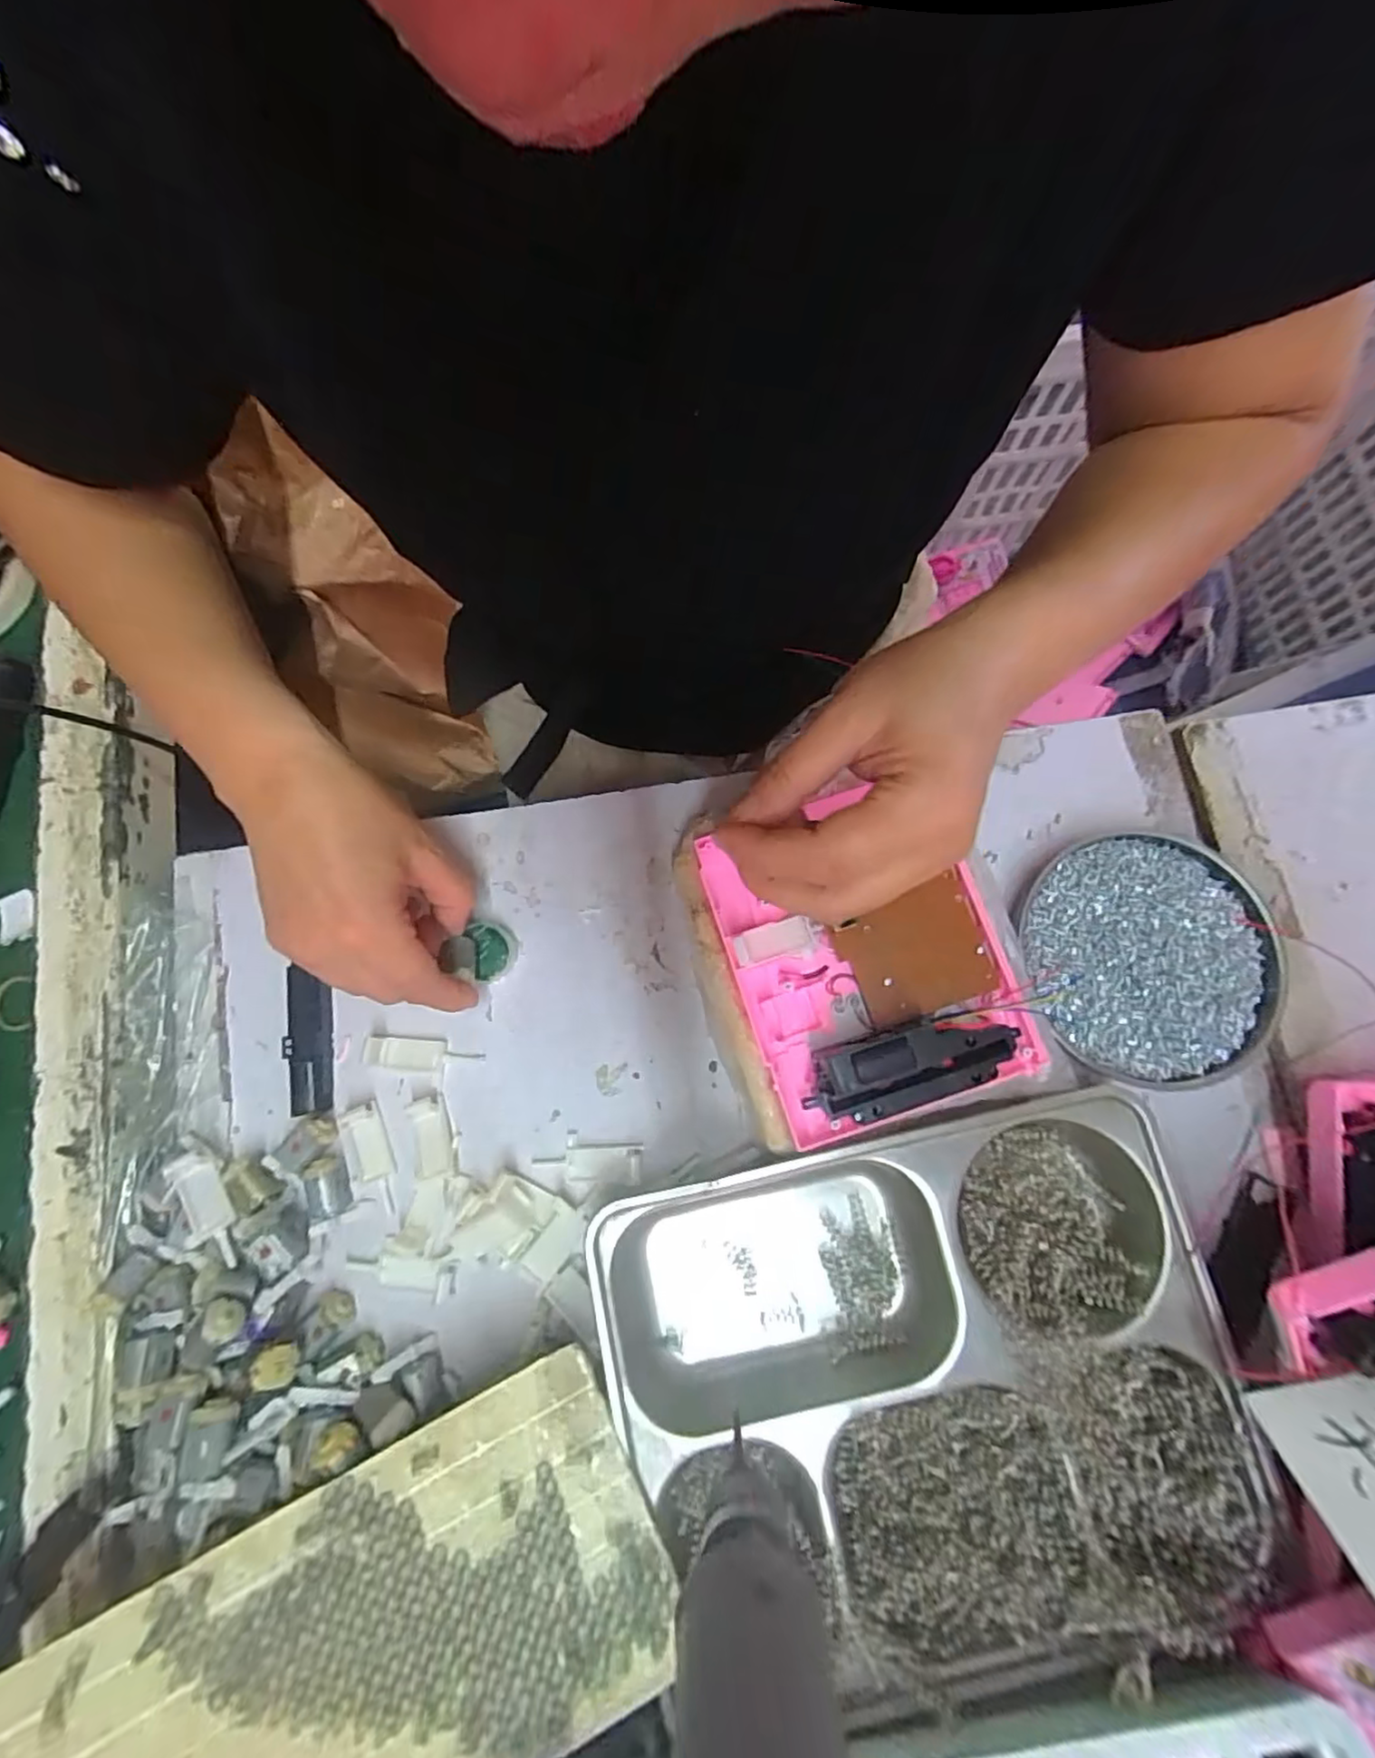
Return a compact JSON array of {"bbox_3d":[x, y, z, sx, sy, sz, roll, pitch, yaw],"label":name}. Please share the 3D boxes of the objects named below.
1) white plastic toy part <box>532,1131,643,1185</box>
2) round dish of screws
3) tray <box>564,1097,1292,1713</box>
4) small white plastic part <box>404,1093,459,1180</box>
[{"bbox_3d":[-0.053,0.149,0.343,0.056,0.013,0.023,2,79,1],"label":"white plastic toy part"},{"bbox_3d":[0.246,0.042,0.345,0.133,0.021,0.129,0,79,1],"label":"round dish of screws"},{"bbox_3d":[0.109,0.234,0.308,0.277,0.045,0.213,-14,79,-2],"label":"tray"},{"bbox_3d":[-0.138,0.139,0.344,0.025,0.012,0.042,-13,79,-2],"label":"small white plastic part"}]

